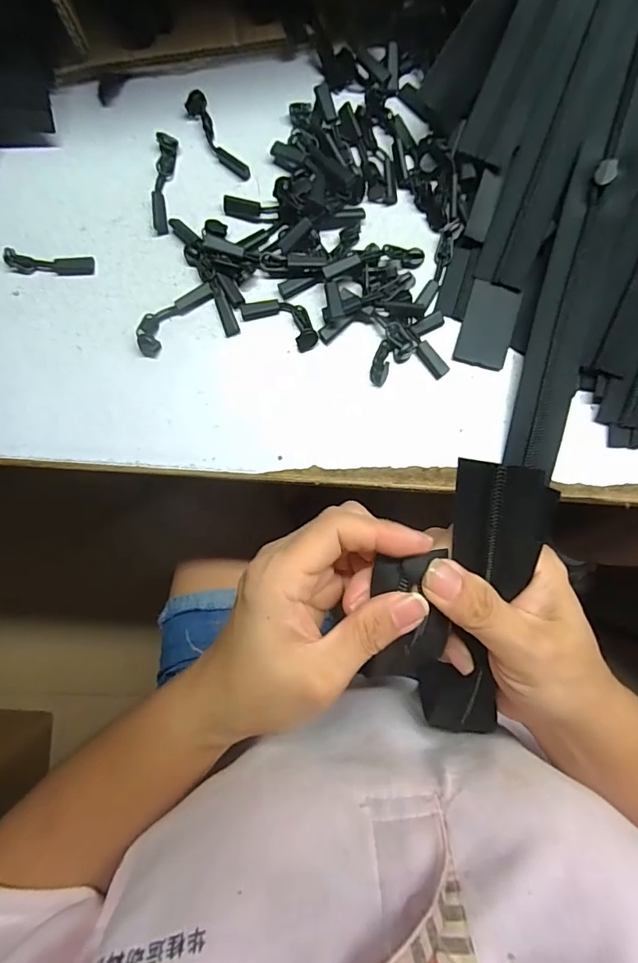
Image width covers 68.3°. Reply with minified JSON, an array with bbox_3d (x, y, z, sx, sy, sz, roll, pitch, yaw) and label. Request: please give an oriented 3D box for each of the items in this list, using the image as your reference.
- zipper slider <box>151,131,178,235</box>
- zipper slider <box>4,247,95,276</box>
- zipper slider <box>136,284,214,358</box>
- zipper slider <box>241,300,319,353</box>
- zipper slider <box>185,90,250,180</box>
[{"bbox_3d":[-0.097,-0.187,0.295,0.012,0.005,0.062,3,87,1],"label":"zipper slider"},{"bbox_3d":[-0.169,-0.137,0.295,0.055,0.005,0.013,5,87,1],"label":"zipper slider"},{"bbox_3d":[-0.091,-0.103,0.288,0.018,0.011,0.058,43,89,2],"label":"zipper slider"},{"bbox_3d":[-0.022,-0.100,0.288,0.050,0.005,0.023,29,88,2],"label":"zipper slider"},{"bbox_3d":[-0.064,-0.215,0.294,0.013,0.006,0.061,-32,87,-1],"label":"zipper slider"}]

